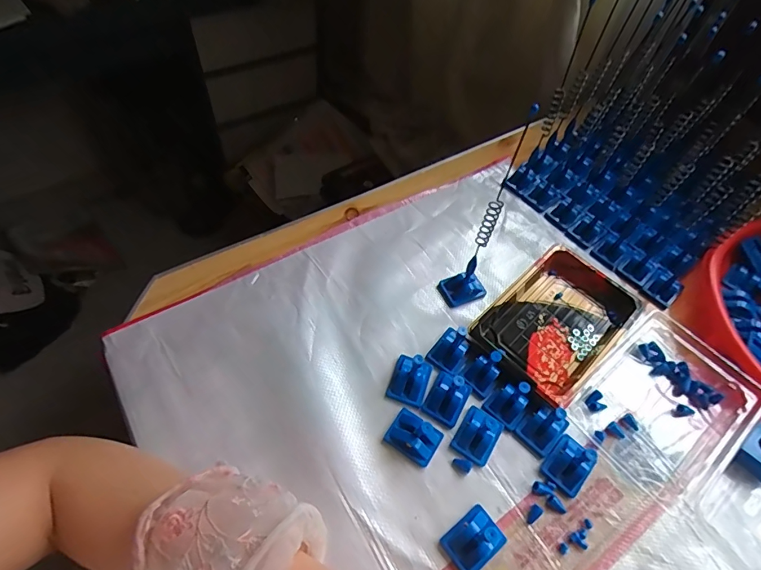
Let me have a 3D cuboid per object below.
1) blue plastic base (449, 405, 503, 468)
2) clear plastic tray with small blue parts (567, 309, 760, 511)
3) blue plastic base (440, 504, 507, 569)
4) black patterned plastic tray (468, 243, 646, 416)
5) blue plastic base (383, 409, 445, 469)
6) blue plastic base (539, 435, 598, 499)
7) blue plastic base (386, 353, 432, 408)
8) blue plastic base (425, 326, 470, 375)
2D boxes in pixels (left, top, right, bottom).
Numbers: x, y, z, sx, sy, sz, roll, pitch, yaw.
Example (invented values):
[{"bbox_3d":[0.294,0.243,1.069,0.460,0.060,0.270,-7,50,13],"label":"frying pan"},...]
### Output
[{"bbox_3d":[0.088,0.131,0.383,0.034,0.016,0.045,32,59,16],"label":"blue plastic base"},{"bbox_3d":[0.274,0.102,0.410,0.173,0.028,0.116,-35,66,-25],"label":"clear plastic tray with small blue parts"},{"bbox_3d":[0.074,0.198,0.338,0.045,0.019,0.033,-31,64,-23],"label":"blue plastic base"},{"bbox_3d":[0.180,0.038,0.446,0.160,0.027,0.111,-37,67,-26],"label":"black patterned plastic tray"},{"bbox_3d":[0.030,0.130,0.376,0.043,0.016,0.033,32,59,15],"label":"blue plastic base"},{"bbox_3d":[0.165,0.148,0.364,0.042,0.041,0.035,-38,67,-26],"label":"blue plastic base"},{"bbox_3d":[0.029,0.083,0.398,0.034,0.034,0.043,18,57,7],"label":"blue plastic base"},{"bbox_3d":[0.069,0.059,0.416,0.033,0.040,0.039,32,59,15],"label":"blue plastic base"}]

